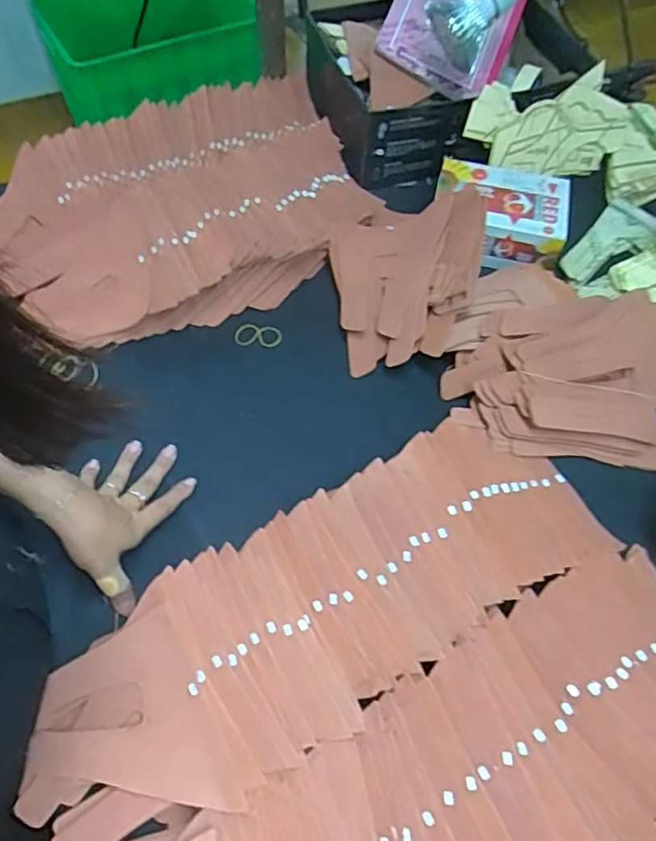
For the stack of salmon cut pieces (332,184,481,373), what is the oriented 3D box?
[{"bbox_3d":[0.084,-0.173,0.683,0.172,0.077,0.237,9,61,3],"label":"stack of salmon cut pieces"}]

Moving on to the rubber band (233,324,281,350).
[{"bbox_3d":[-0.081,-0.097,0.686,0.054,0.004,0.027,6,82,4],"label":"rubber band"}]

